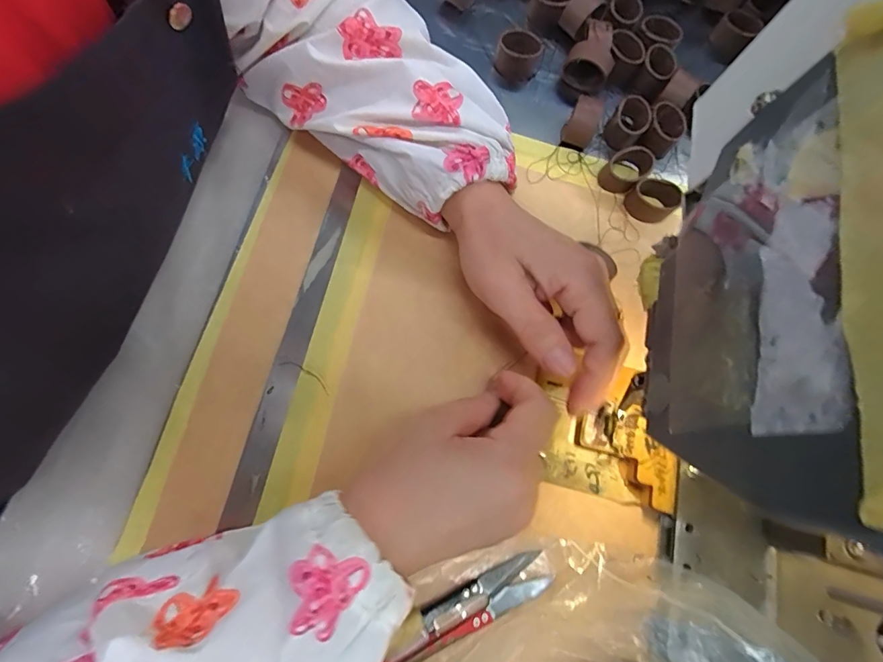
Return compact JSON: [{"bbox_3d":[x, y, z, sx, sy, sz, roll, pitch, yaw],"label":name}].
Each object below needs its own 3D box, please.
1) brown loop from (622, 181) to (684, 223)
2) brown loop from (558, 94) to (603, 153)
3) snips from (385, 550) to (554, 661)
[{"bbox_3d":[0.144,-0.090,0.283,0.030,0.016,0.027,38,74,4],"label":"brown loop"},{"bbox_3d":[0.095,-0.140,0.285,0.020,0.027,0.023,29,74,1],"label":"brown loop"},{"bbox_3d":[0.011,0.146,0.218,0.095,0.020,0.022,-21,75,-9],"label":"snips"}]

